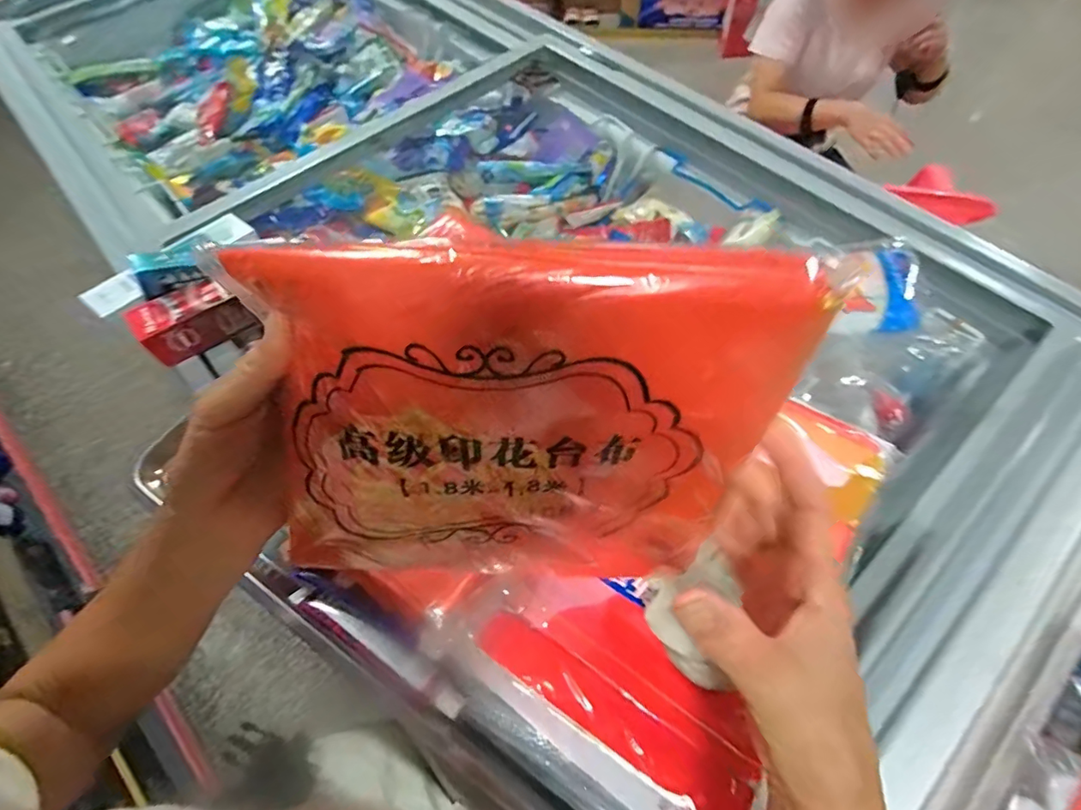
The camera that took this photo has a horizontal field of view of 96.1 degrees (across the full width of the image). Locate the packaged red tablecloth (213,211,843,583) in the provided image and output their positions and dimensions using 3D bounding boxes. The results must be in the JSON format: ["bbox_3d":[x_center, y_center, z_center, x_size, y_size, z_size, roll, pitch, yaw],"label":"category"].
[{"bbox_3d":[-0.013,0.016,0.223,0.212,0.193,0.032,3,40,-6],"label":"packaged red tablecloth"}]

